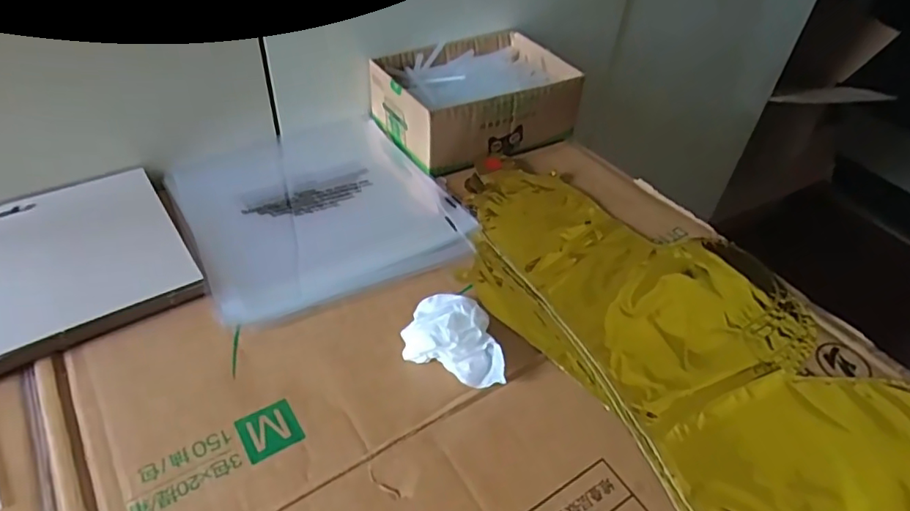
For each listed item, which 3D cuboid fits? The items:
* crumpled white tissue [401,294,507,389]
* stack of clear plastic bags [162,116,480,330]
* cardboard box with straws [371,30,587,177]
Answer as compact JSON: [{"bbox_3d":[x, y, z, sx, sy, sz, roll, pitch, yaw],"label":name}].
[{"bbox_3d":[0.004,0.057,0.392,0.070,0.028,0.049,19,46,13],"label":"crumpled white tissue"},{"bbox_3d":[-0.127,-0.051,0.513,0.212,0.014,0.246,-20,46,-24],"label":"stack of clear plastic bags"},{"bbox_3d":[0.022,-0.169,0.603,0.193,0.063,0.141,-23,51,-26],"label":"cardboard box with straws"}]

